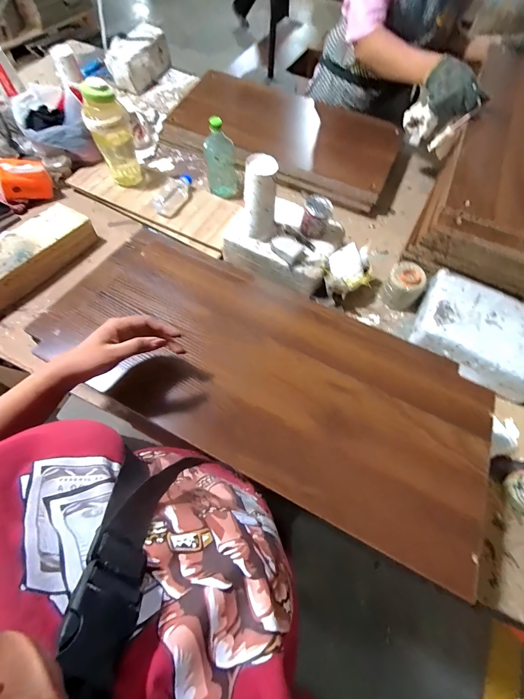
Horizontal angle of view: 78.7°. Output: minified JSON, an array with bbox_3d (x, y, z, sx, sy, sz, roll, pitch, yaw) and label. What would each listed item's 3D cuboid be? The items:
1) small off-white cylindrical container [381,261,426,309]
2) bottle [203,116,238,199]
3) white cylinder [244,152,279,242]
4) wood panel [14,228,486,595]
[{"bbox_3d":[0.351,-0.160,0.800,0.091,0.094,0.085,29,65,11],"label":"small off-white cylindrical container"},{"bbox_3d":[-0.115,-0.518,0.890,0.087,0.201,0.062,0,63,-3],"label":"bottle"},{"bbox_3d":[-0.004,-0.326,0.745,0.079,0.212,0.072,6,63,0],"label":"white cylinder"},{"bbox_3d":[0.004,0.019,0.551,0.755,0.016,0.357,26,58,11],"label":"wood panel"}]

